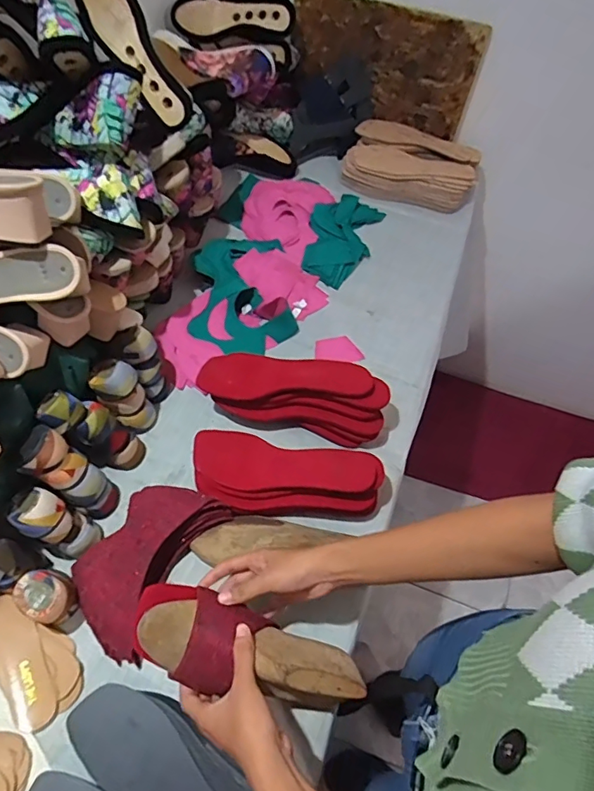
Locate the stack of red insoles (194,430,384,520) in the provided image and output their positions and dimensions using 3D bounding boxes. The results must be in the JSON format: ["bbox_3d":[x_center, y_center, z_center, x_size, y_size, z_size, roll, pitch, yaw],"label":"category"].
[{"bbox_3d":[-0.017,0.109,0.668,0.245,0.054,0.094,12,59,4],"label":"stack of red insoles"}]

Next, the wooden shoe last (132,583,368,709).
[{"bbox_3d":[-0.049,0.263,0.508,0.236,0.080,0.080,18,59,2],"label":"wooden shoe last"}]

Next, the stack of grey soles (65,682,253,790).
[{"bbox_3d":[-0.137,0.387,0.523,0.221,0.022,0.090,28,61,13],"label":"stack of grey soles"}]

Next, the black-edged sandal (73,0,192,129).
[{"bbox_3d":[-0.229,-0.497,0.721,0.062,0.076,0.220,-42,103,-24],"label":"black-edged sandal"}]

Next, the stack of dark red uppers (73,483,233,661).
[{"bbox_3d":[-0.191,0.198,0.618,0.124,0.060,0.207,28,61,13],"label":"stack of dark red uppers"}]

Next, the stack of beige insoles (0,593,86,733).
[{"bbox_3d":[-0.337,0.300,0.584,0.189,0.013,0.087,26,61,12],"label":"stack of beige insoles"}]

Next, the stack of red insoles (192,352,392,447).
[{"bbox_3d":[-0.004,-0.001,0.732,0.258,0.090,0.093,14,59,6],"label":"stack of red insoles"}]

